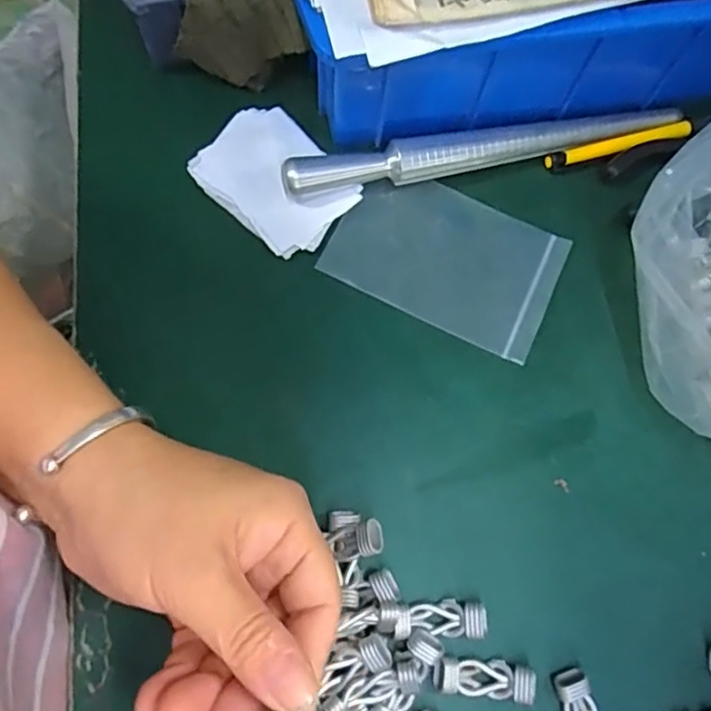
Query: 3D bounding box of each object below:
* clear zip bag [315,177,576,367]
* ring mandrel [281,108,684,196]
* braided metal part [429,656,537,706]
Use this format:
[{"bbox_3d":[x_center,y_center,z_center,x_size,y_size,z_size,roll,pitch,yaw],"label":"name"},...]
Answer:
[{"bbox_3d":[0.049,-0.053,0.333,0.121,0.008,0.077,24,75,3],"label":"clear zip bag"},{"bbox_3d":[0.075,-0.117,0.339,0.230,0.029,0.018,-15,74,-8],"label":"ring mandrel"},{"bbox_3d":[0.057,0.145,0.272,0.044,0.009,0.015,7,72,-1],"label":"braided metal part"}]

